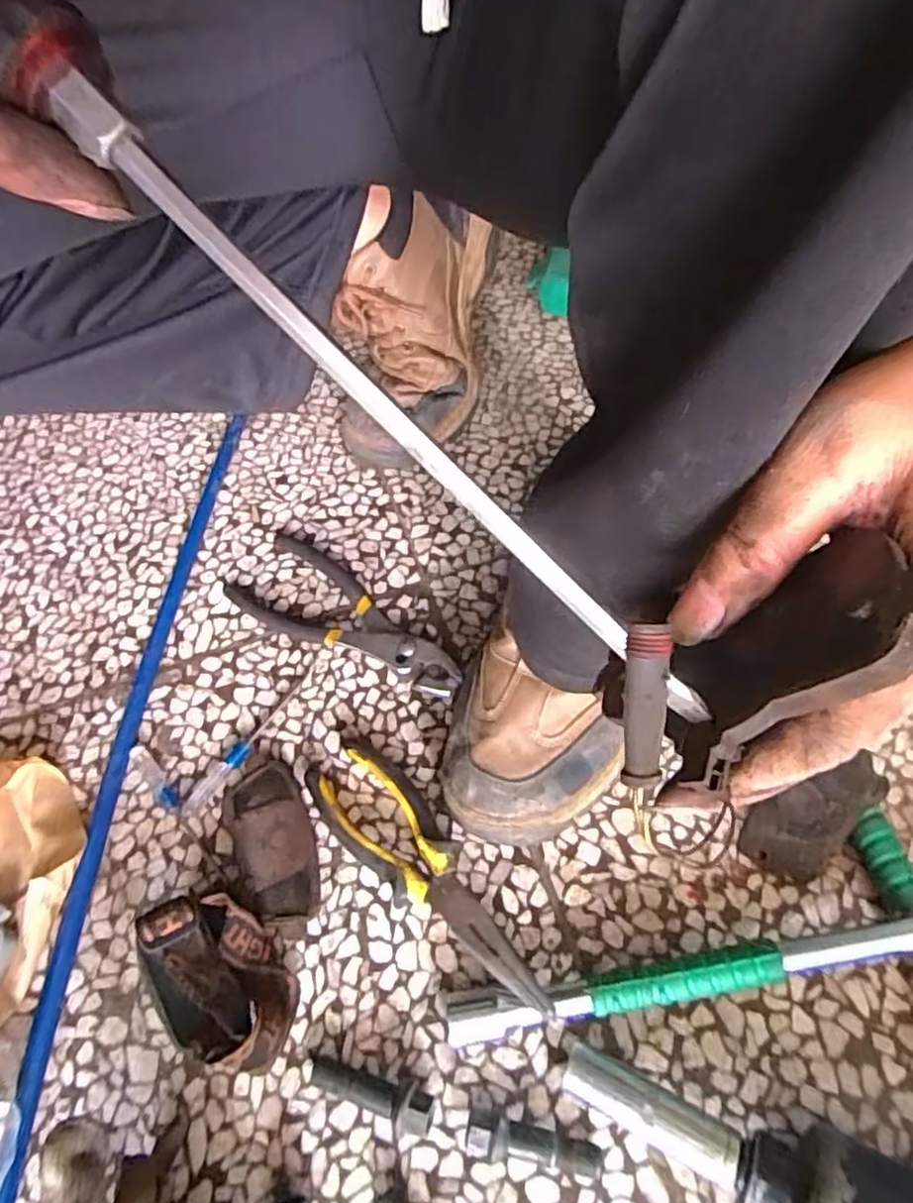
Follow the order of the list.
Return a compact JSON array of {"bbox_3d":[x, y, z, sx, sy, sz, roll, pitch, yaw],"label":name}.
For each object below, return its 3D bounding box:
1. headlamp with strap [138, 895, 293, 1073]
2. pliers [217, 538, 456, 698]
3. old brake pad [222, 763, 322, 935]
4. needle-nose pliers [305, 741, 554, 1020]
[{"bbox_3d":[-0.124,0.201,0.344,0.058,0.052,0.091,-34,62,-16],"label":"headlamp with strap"},{"bbox_3d":[-0.080,0.013,0.476,0.191,0.014,0.069,31,65,21],"label":"pliers"},{"bbox_3d":[-0.114,0.148,0.401,0.049,0.014,0.107,-20,59,-8],"label":"old brake pad"},{"bbox_3d":[-0.017,0.152,0.380,0.052,0.028,0.186,-41,64,-19],"label":"needle-nose pliers"}]

